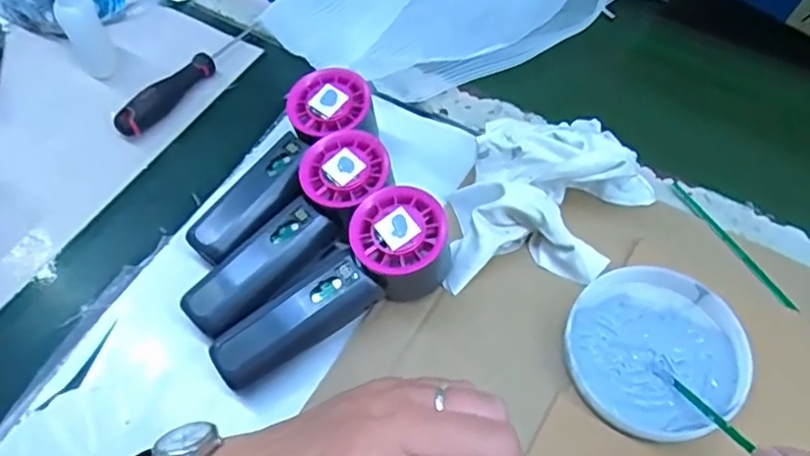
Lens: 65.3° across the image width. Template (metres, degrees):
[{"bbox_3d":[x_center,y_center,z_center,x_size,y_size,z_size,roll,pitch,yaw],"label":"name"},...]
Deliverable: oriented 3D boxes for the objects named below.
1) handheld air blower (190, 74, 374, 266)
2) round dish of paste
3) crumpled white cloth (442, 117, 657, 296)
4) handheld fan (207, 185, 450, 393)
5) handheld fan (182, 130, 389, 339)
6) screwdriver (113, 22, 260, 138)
[{"bbox_3d":[-0.078,-0.038,0.426,0.050,0.056,0.155,29,64,18],"label":"handheld air blower"},{"bbox_3d":[0.145,0.072,0.369,0.100,0.019,0.096,-1,59,2],"label":"round dish of paste"},{"bbox_3d":[0.097,-0.018,0.407,0.142,0.055,0.095,-4,58,0],"label":"crumpled white cloth"},{"bbox_3d":[-0.040,0.042,0.374,0.149,0.057,0.051,-37,64,-19],"label":"handheld fan"},{"bbox_3d":[-0.072,0.006,0.401,0.150,0.055,0.054,-37,64,-19],"label":"handheld fan"},{"bbox_3d":[-0.168,-0.122,0.497,0.016,0.023,0.141,33,65,20],"label":"screwdriver"}]

